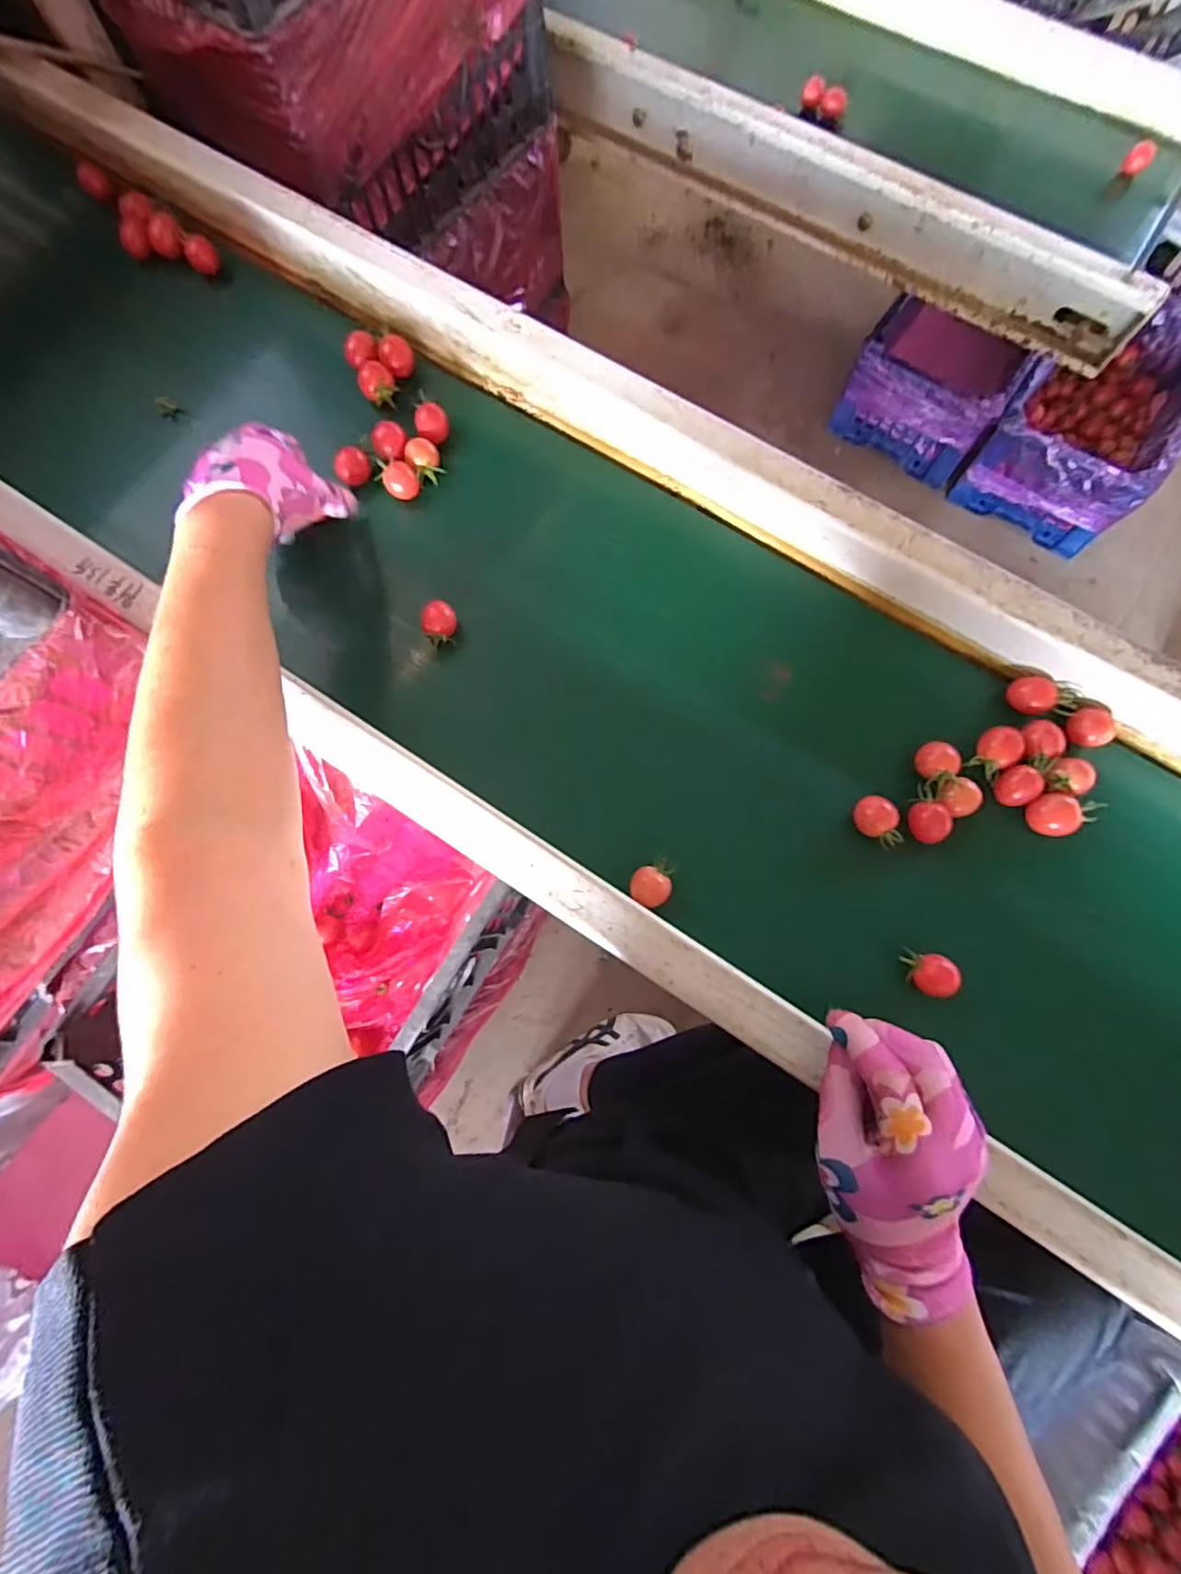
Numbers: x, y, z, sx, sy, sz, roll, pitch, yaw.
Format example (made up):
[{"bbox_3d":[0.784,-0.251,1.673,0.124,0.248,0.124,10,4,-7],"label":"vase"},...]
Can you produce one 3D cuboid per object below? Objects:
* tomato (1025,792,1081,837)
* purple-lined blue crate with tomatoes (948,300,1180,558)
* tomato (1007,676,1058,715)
[{"bbox_3d":[0.324,0.021,0.428,0.027,0.034,0.030,-16,76,-2],"label":"tomato"},{"bbox_3d":[0.834,-0.610,1.017,0.246,0.193,0.375,35,80,10],"label":"purple-lined blue crate with tomatoes"},{"bbox_3d":[0.325,-0.067,0.446,0.023,0.030,0.028,-30,77,-6],"label":"tomato"}]

